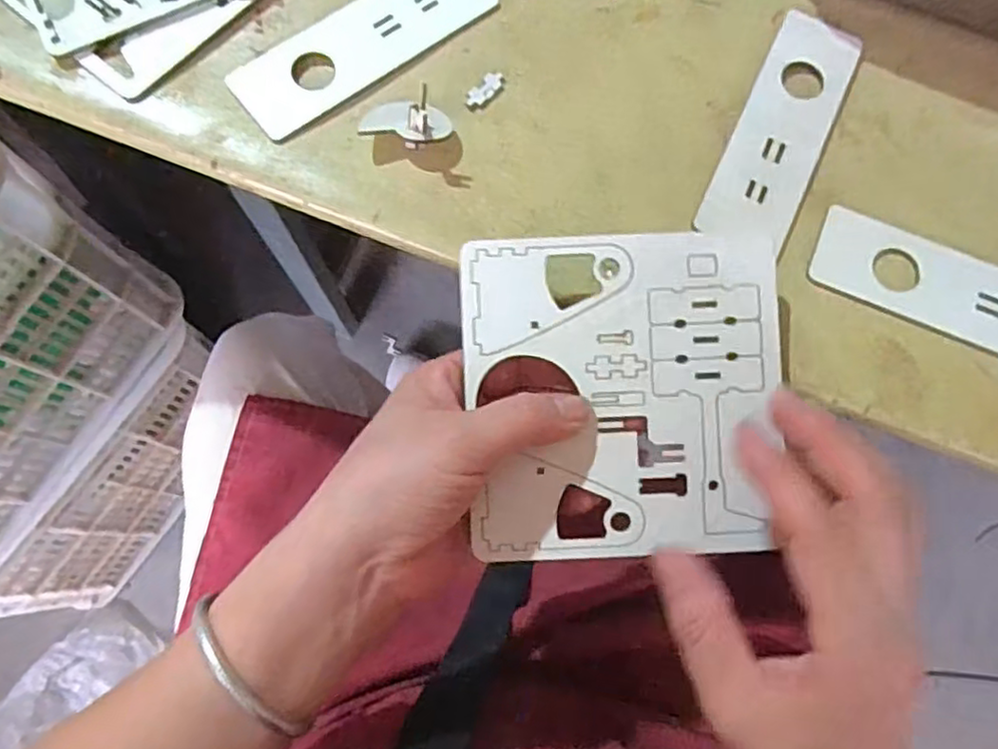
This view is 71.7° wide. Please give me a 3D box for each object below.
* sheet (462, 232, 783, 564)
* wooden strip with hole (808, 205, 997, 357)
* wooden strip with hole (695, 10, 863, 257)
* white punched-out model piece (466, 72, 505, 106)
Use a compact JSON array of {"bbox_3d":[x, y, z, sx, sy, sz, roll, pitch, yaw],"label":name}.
[{"bbox_3d":[0.056,0.009,0.310,0.138,0.004,0.143,-2,89,0],"label":"sheet"},{"bbox_3d":[0.228,-0.040,0.338,0.146,0.004,0.050,23,75,4],"label":"wooden strip with hole"},{"bbox_3d":[0.149,-0.128,0.359,0.046,0.004,0.143,25,75,5],"label":"wooden strip with hole"},{"bbox_3d":[-0.007,-0.150,0.363,0.024,0.004,0.010,-43,80,-12],"label":"white punched-out model piece"}]

